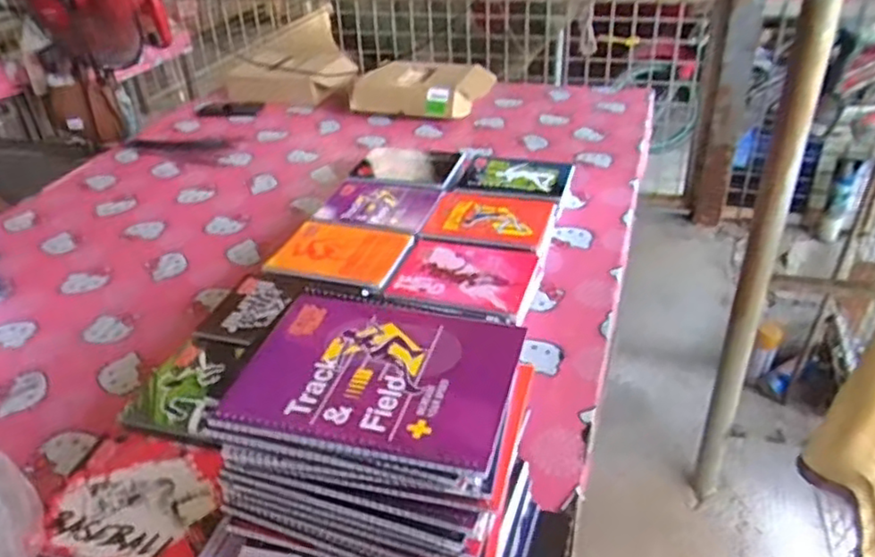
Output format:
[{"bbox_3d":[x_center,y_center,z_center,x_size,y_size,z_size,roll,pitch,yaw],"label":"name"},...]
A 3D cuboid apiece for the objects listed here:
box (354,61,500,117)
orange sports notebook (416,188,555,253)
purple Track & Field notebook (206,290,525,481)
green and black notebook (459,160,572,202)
[{"bbox_3d":[-0.031,-0.482,1.678,0.321,0.089,0.242,8,36,19],"label":"box"},{"bbox_3d":[0.088,-0.103,1.126,0.193,0.018,0.140,10,37,19],"label":"orange sports notebook"},{"bbox_3d":[-0.042,0.066,0.489,0.192,0.011,0.151,7,36,17],"label":"purple Track & Field notebook"},{"bbox_3d":[0.142,-0.180,1.225,0.185,0.025,0.146,9,36,18],"label":"green and black notebook"}]

